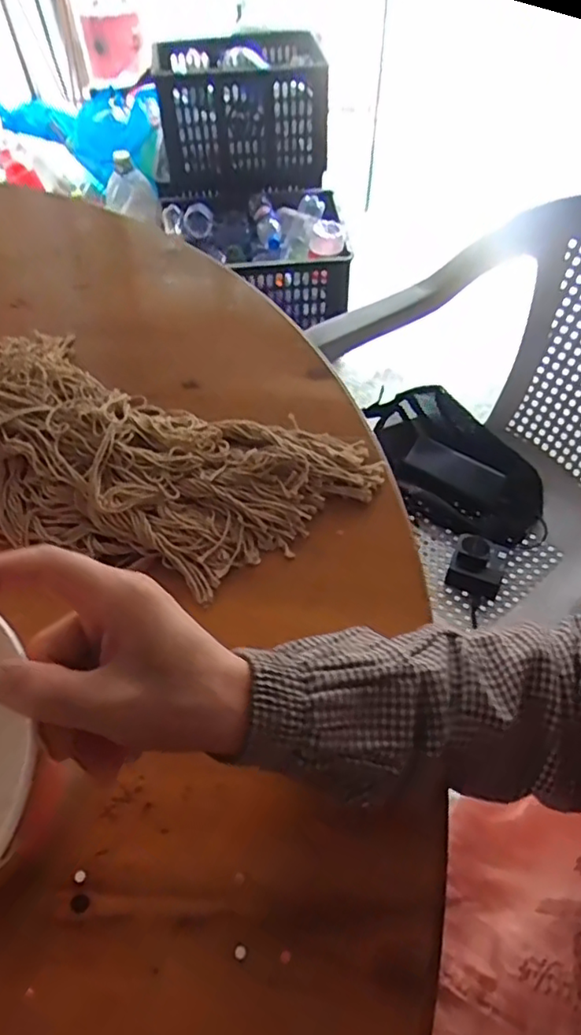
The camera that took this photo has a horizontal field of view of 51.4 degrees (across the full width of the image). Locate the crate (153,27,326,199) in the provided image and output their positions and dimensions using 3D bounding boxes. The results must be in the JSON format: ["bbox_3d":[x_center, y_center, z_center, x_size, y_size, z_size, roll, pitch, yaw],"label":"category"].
[{"bbox_3d":[-0.128,-1.031,1.562,0.419,0.312,0.283,-2,55,0],"label":"crate"}]

